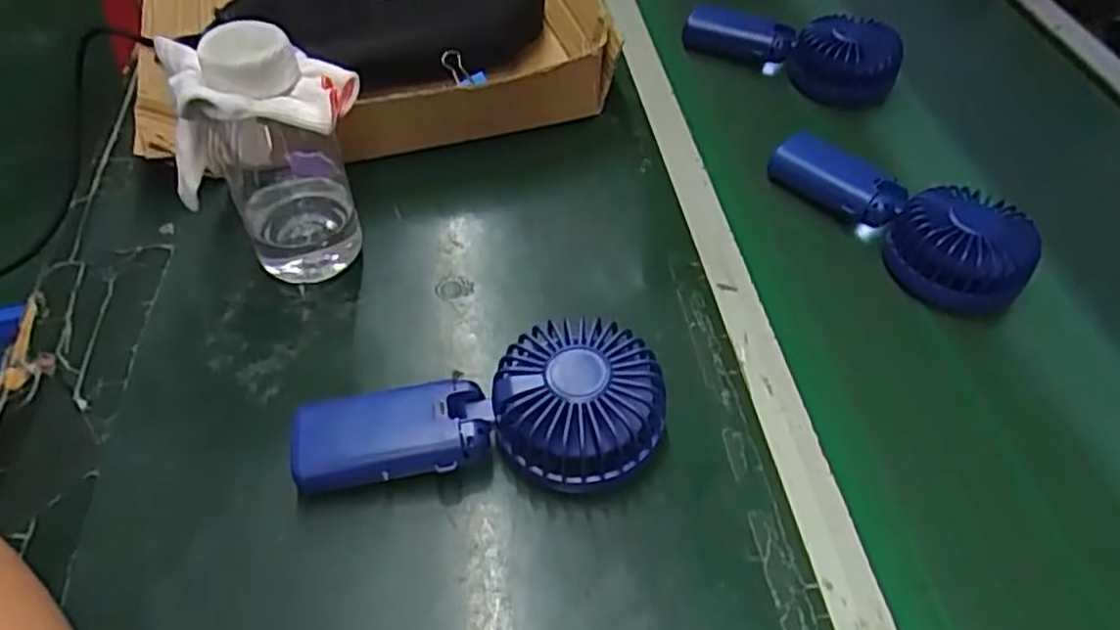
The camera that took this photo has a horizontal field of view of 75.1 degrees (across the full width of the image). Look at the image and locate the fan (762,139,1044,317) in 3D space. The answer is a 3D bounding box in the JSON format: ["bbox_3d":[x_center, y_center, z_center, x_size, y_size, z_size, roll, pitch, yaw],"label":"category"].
[{"bbox_3d":[0.237,-0.072,0.510,0.070,0.055,0.180,-26,56,-23],"label":"fan"}]

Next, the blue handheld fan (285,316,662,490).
[{"bbox_3d":[-0.039,0.046,0.367,0.176,0.048,0.076,0,50,-3],"label":"blue handheld fan"}]

